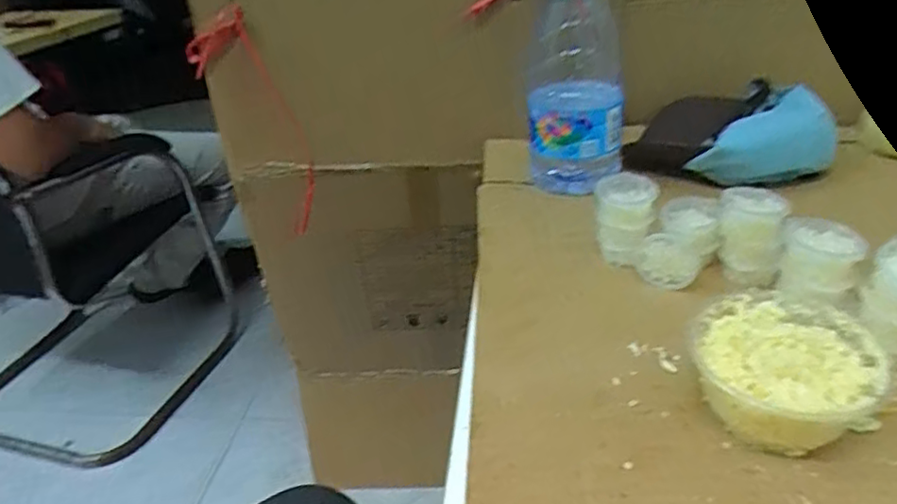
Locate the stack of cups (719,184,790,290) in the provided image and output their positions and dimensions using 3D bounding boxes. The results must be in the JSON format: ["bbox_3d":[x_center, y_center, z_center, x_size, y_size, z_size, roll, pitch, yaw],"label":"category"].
[{"bbox_3d":[0.245,-0.011,0.513,0.047,0.073,0.047,10,33,22],"label":"stack of cups"}]

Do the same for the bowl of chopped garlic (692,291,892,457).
[{"bbox_3d":[0.208,0.075,0.390,0.103,0.064,0.096,-3,31,2],"label":"bowl of chopped garlic"}]

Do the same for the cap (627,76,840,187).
[{"bbox_3d":[0.309,-0.126,0.693,0.200,0.077,0.155,13,34,26],"label":"cap"}]

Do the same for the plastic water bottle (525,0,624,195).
[{"bbox_3d":[0.132,-0.180,0.655,0.097,0.241,0.072,2,31,9],"label":"plastic water bottle"}]

